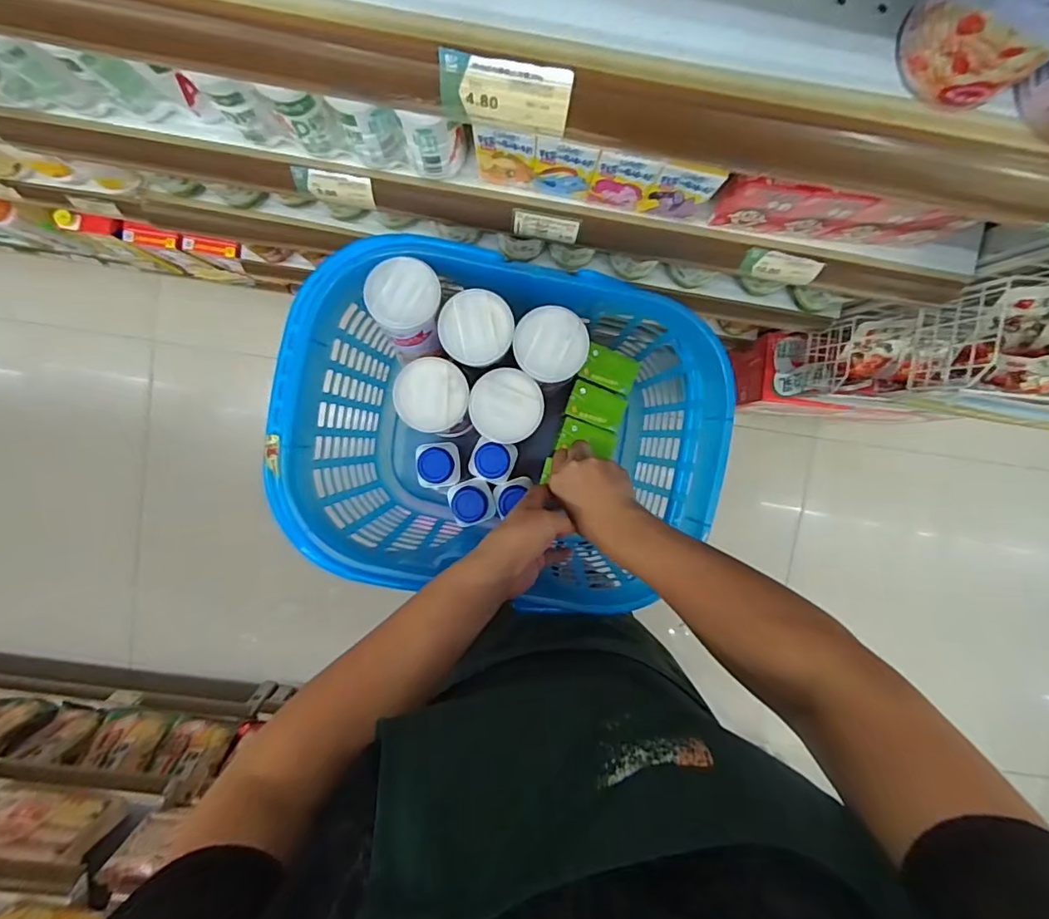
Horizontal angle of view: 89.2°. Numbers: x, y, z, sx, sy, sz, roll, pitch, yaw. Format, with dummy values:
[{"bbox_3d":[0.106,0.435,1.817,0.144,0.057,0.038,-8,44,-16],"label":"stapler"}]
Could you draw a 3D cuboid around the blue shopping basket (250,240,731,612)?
[{"bbox_3d":[-0.021,-0.040,0.587,0.396,0.242,0.299,17,95,-3],"label":"blue shopping basket"}]

